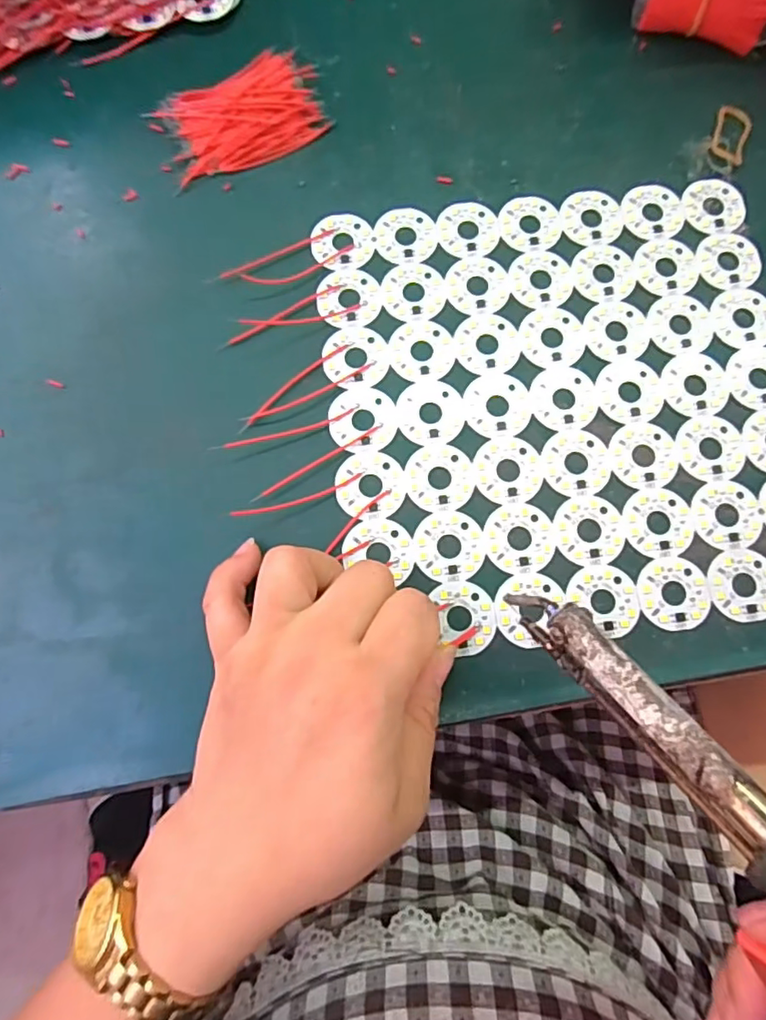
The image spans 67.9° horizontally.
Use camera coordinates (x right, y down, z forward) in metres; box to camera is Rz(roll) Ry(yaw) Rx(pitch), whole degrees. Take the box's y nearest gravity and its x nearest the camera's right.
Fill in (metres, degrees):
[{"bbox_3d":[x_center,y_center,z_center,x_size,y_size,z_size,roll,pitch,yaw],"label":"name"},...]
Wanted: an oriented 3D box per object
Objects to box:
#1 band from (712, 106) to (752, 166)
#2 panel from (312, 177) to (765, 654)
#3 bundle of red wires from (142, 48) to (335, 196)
[{"bbox_3d":[0.178,-0.190,0.289,0.017,0.006,0.029,14,79,2],"label":"band"},{"bbox_3d":[0.084,-0.050,0.260,0.209,0.004,0.208,-6,79,-2],"label":"panel"},{"bbox_3d":[-0.071,-0.200,0.286,0.082,0.010,0.054,-32,81,-7],"label":"bundle of red wires"}]

